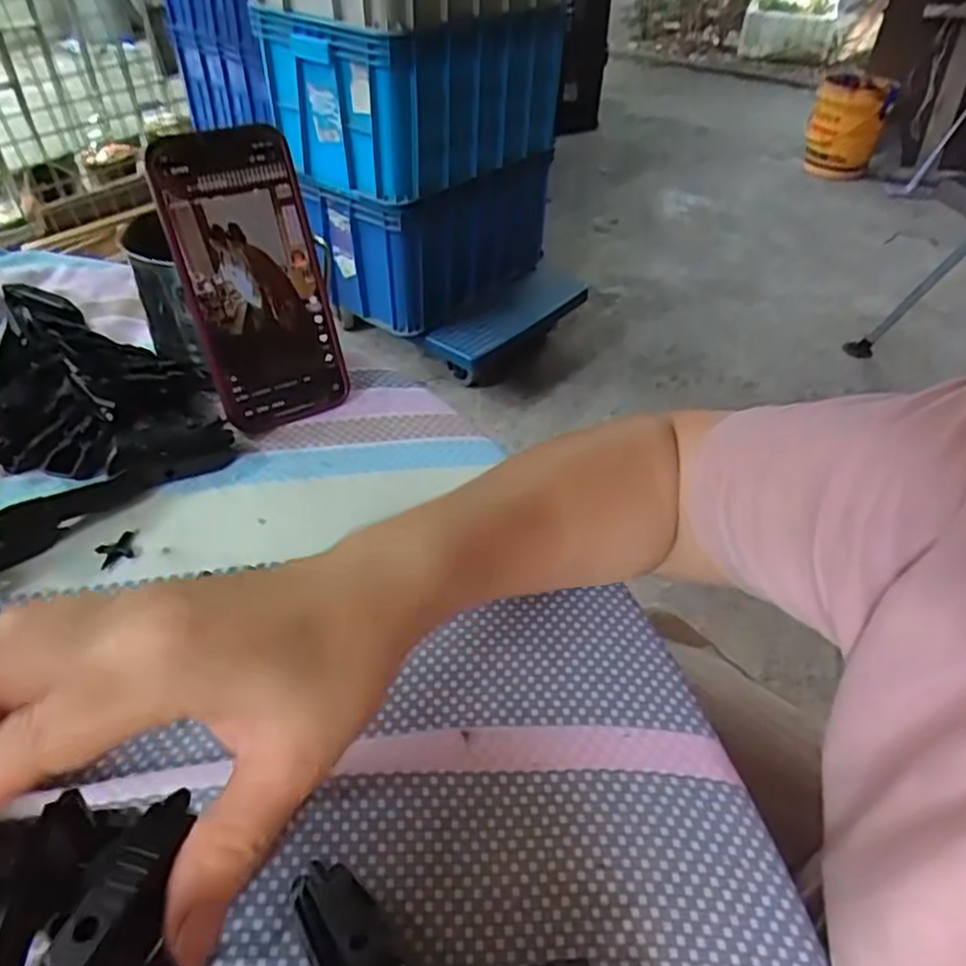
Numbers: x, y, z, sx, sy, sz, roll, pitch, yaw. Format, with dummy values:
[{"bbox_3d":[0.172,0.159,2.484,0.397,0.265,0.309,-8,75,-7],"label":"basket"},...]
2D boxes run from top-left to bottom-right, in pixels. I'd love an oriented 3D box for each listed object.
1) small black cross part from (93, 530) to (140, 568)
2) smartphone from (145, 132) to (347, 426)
[{"bbox_3d":[-0.181,0.032,0.355,0.020,0.004,0.016,-24,50,-27],"label":"small black cross part"},{"bbox_3d":[-0.129,-0.114,0.408,0.075,0.158,0.018,-21,22,-25],"label":"smartphone"}]

